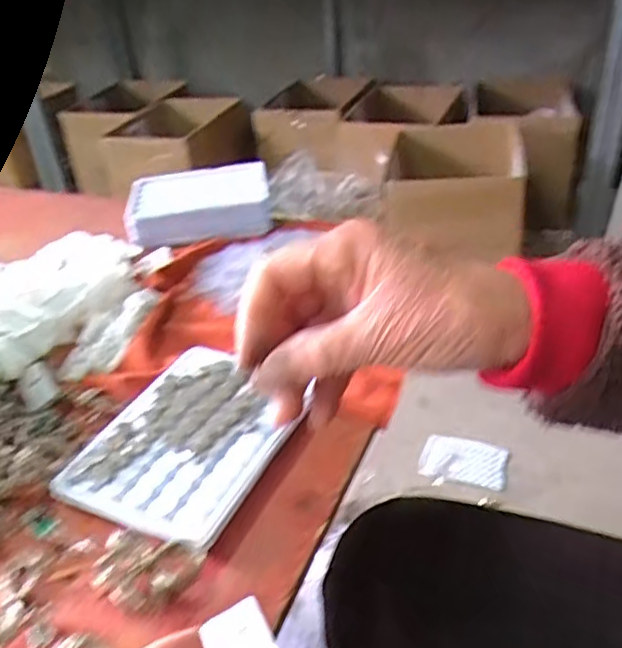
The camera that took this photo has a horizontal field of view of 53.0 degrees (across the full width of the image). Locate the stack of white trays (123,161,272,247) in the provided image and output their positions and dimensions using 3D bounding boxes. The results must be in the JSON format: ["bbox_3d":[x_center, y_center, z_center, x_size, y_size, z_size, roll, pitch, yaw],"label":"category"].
[{"bbox_3d":[-0.108,-0.119,0.615,0.134,0.037,0.100,-9,34,-2],"label":"stack of white trays"}]

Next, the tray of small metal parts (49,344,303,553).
[{"bbox_3d":[-0.065,0.060,0.345,0.092,0.007,0.124,14,38,25],"label":"tray of small metal parts"}]

